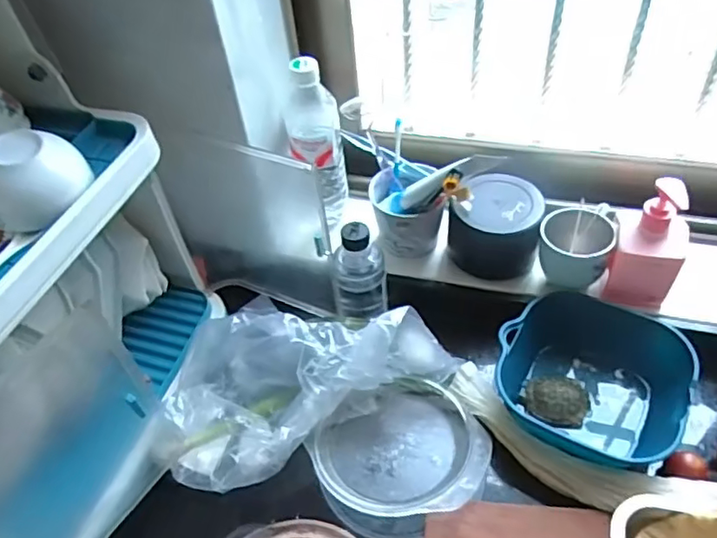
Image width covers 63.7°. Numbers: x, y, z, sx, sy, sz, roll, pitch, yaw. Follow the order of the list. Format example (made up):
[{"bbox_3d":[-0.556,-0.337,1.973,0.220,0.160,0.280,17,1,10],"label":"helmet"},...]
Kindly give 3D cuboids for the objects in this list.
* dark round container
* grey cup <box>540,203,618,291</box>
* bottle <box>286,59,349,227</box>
[{"bbox_3d":[0.170,-0.050,0.708,0.102,0.096,0.099,-3,47,3],"label":"dark round container"},{"bbox_3d":[0.251,-0.029,0.662,0.076,0.068,0.080,-3,47,3],"label":"grey cup"},{"bbox_3d":[-0.052,-0.150,0.709,0.055,0.218,0.058,29,57,28],"label":"bottle"}]

